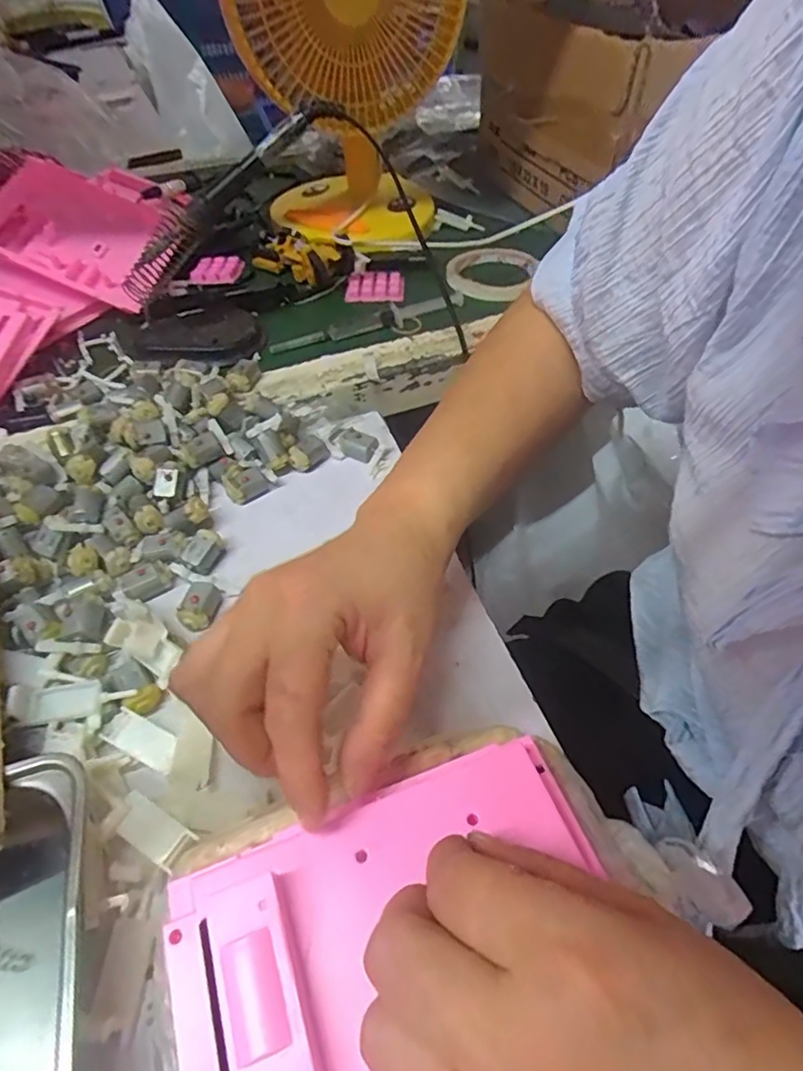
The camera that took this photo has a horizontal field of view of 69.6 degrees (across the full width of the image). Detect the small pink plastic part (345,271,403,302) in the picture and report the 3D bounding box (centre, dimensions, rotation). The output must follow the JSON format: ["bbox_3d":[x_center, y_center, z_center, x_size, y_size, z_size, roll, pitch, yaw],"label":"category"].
[{"bbox_3d":[-0.027,-0.257,0.595,0.057,0.009,0.049,0,51,1],"label":"small pink plastic part"}]

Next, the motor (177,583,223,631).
[{"bbox_3d":[-0.123,0.043,0.352,0.018,0.016,0.027,4,51,5],"label":"motor"}]

